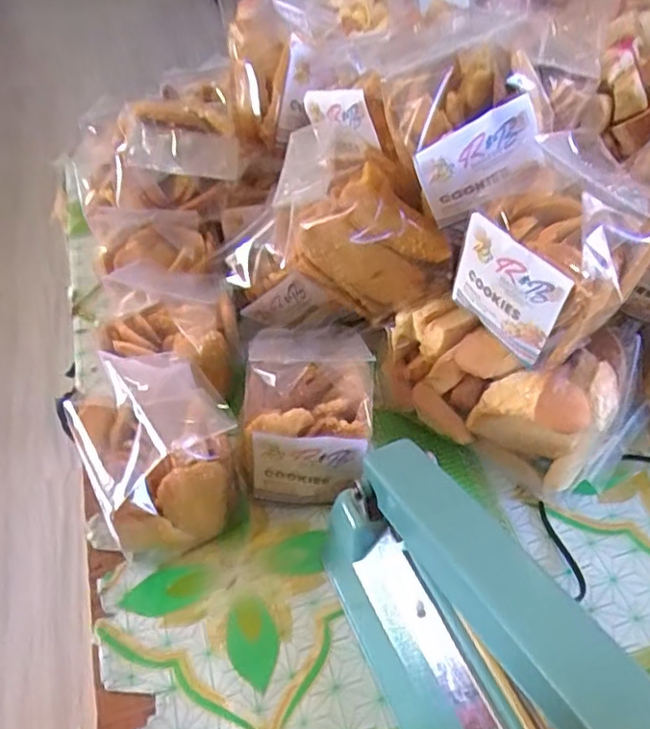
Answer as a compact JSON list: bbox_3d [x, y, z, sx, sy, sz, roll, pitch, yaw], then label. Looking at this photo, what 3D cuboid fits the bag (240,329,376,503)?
[{"bbox_3d":[-0.010,0.038,0.434,0.084,0.099,0.077,4,49,11],"label":"bag"}]

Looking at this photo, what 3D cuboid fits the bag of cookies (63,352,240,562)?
[{"bbox_3d":[-0.101,0.061,0.408,0.089,0.119,0.076,-27,51,-16],"label":"bag of cookies"}]

